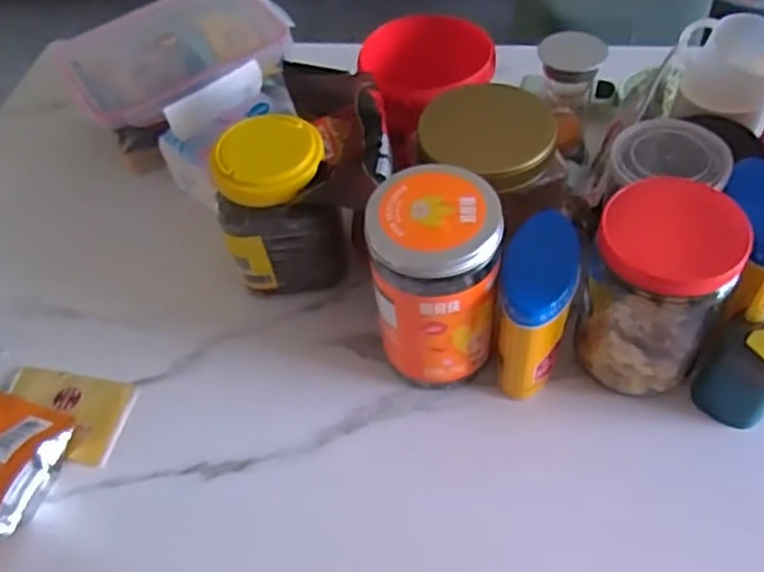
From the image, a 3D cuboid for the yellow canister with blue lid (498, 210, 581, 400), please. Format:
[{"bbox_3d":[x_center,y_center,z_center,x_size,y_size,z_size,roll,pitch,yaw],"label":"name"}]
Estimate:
[{"bbox_3d":[0.119,0.020,0.539,0.055,0.135,0.084,8,54,12],"label":"yellow canister with blue lid"}]

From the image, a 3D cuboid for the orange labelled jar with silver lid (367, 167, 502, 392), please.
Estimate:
[{"bbox_3d":[0.041,0.002,0.540,0.091,0.169,0.091,-3,52,4],"label":"orange labelled jar with silver lid"}]

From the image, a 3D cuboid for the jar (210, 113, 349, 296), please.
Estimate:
[{"bbox_3d":[-0.091,-0.068,0.628,0.102,0.146,0.092,-9,52,-1],"label":"jar"}]

